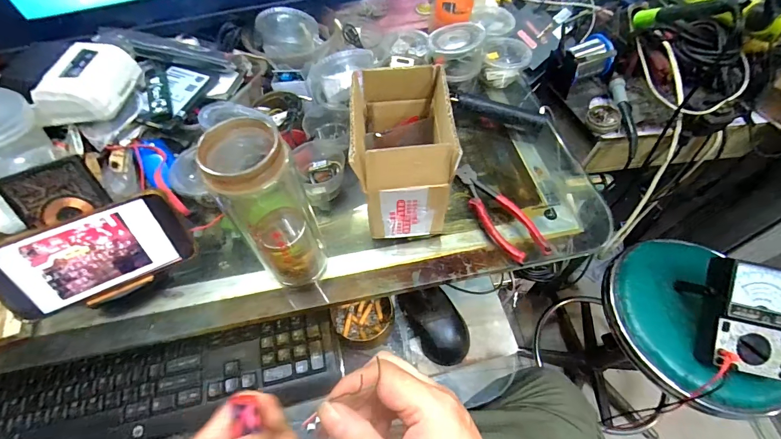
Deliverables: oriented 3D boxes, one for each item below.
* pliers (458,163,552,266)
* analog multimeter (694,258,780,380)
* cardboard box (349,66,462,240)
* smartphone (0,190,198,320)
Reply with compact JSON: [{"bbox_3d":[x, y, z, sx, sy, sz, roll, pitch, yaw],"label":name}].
[{"bbox_3d":[0.117,-0.010,0.408,0.042,0.014,0.141,-25,60,-14],"label":"pliers"},{"bbox_3d":[0.544,0.147,0.539,0.119,0.052,0.162,8,86,13],"label":"analog multimeter"},{"bbox_3d":[0.012,-0.072,0.383,0.090,0.117,0.132,-2,57,0],"label":"cardboard box"},{"bbox_3d":[-0.281,0.033,0.344,0.158,0.078,0.016,-26,30,-15],"label":"smartphone"}]

